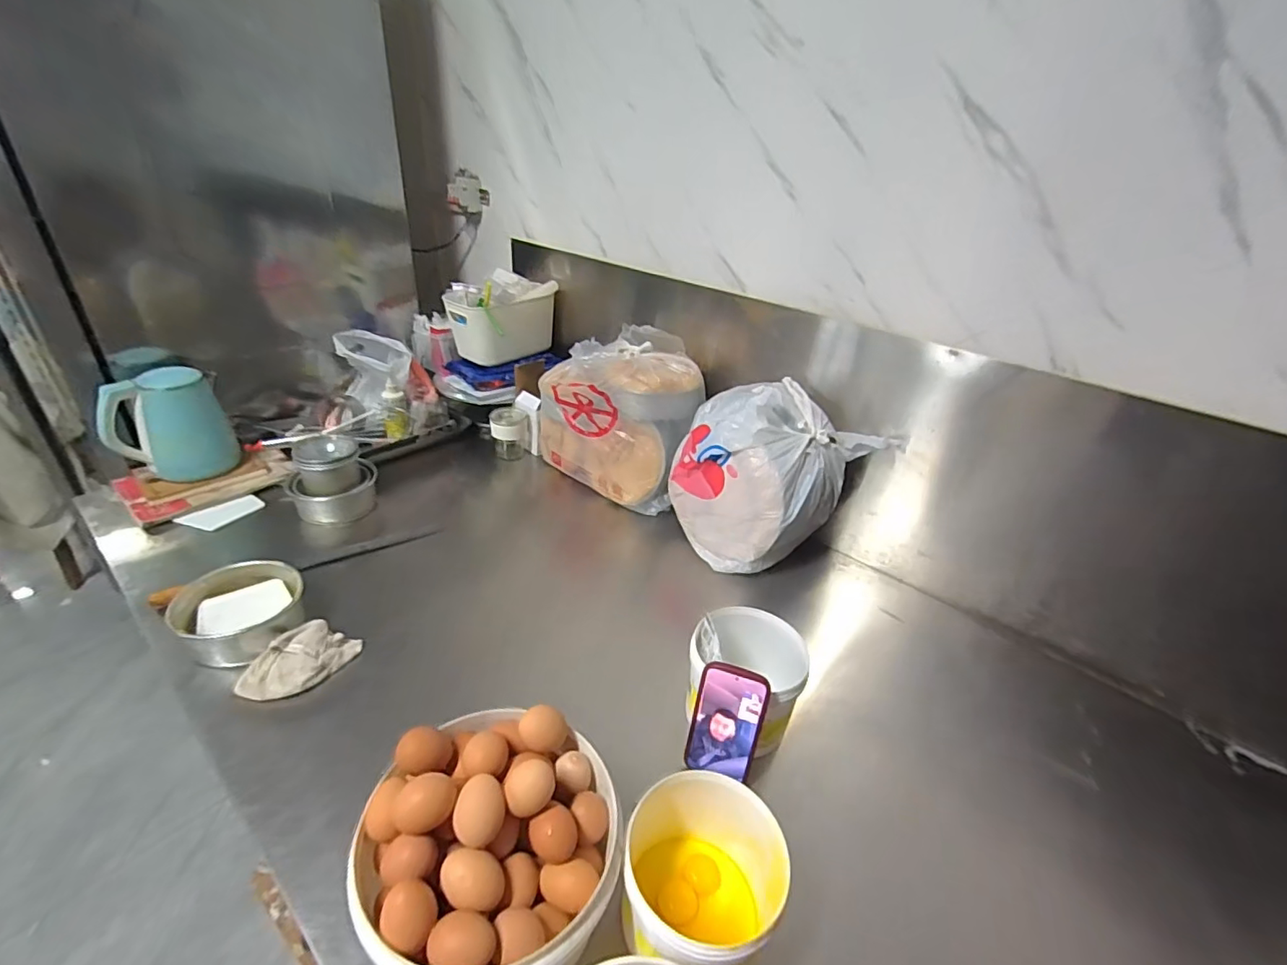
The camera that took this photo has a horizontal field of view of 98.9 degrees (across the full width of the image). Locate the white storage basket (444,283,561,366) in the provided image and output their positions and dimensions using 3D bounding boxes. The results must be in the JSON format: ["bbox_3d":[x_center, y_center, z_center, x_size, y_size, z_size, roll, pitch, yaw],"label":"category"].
[{"bbox_3d":[-0.357,-0.404,1.375,0.189,0.164,0.215,21,35,23],"label":"white storage basket"}]

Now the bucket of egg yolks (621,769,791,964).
[{"bbox_3d":[0.061,0.407,0.555,0.143,0.143,0.142,5,32,-3],"label":"bucket of egg yolks"}]

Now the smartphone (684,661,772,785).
[{"bbox_3d":[0.102,0.295,0.676,0.082,0.149,0.010,13,17,15],"label":"smartphone"}]

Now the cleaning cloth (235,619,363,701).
[{"bbox_3d":[-0.489,0.248,0.783,0.075,0.041,0.147,28,38,31],"label":"cleaning cloth"}]

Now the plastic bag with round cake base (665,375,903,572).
[{"bbox_3d":[0.219,-0.020,1.028,0.330,0.313,0.200,21,35,22],"label":"plastic bag with round cake base"}]

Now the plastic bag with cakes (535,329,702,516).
[{"bbox_3d":[-0.059,-0.152,1.207,0.350,0.320,0.183,18,34,19],"label":"plastic bag with cakes"}]

